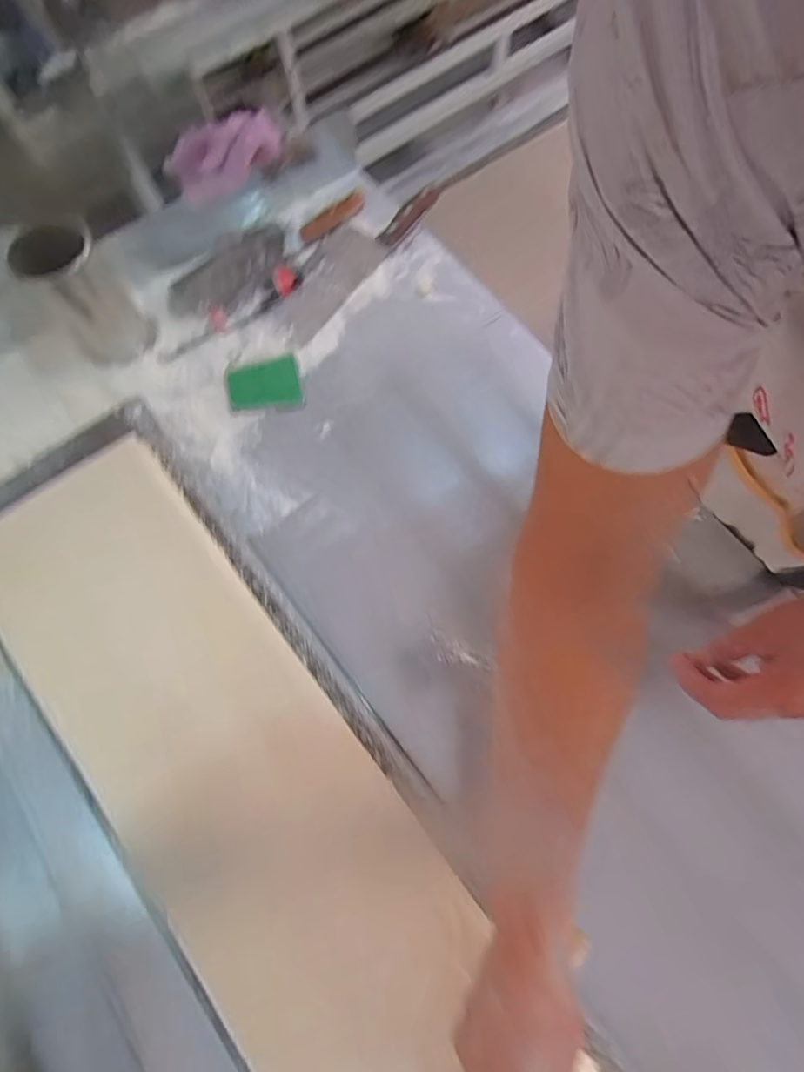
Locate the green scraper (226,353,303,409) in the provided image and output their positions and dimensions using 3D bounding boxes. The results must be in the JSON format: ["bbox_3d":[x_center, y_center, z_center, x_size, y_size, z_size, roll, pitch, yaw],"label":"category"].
[{"bbox_3d":[-0.180,-0.204,0.654,0.090,0.010,0.071,-10,72,-4],"label":"green scraper"}]

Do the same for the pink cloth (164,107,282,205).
[{"bbox_3d":[-0.228,-0.494,0.655,0.150,0.083,0.043,-32,73,-7],"label":"pink cloth"}]

